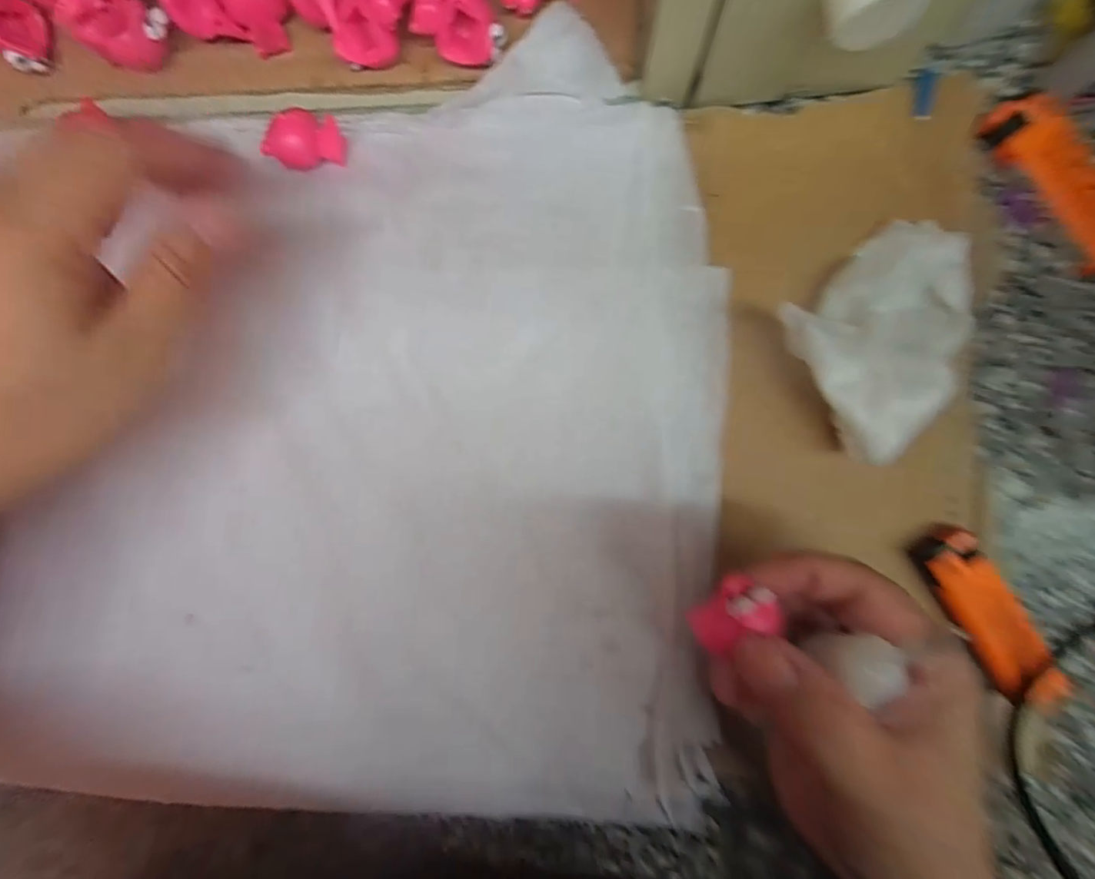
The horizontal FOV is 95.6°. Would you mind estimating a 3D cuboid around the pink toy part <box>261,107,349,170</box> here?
[{"bbox_3d":[-0.109,-0.133,0.222,0.033,0.017,0.020,0,93,6],"label":"pink toy part"}]

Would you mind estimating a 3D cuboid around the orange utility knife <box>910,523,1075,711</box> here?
[{"bbox_3d":[0.196,0.082,0.219,0.025,0.020,0.099,-38,88,7],"label":"orange utility knife"}]

